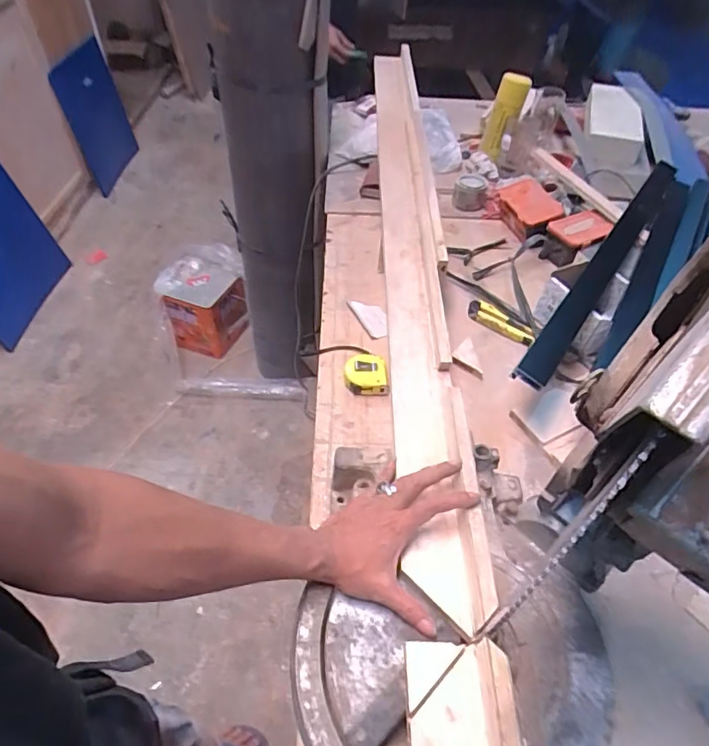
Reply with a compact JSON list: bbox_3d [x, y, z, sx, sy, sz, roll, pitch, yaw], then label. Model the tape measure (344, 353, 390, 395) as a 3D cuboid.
[{"bbox_3d":[0.018,0.003,0.823,0.066,0.036,0.069,1,48,-3],"label":"tape measure"}]

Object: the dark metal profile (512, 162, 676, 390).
[{"bbox_3d":[0.464,-0.227,0.917,0.045,0.045,0.791,30,53,21],"label":"dark metal profile"}]

